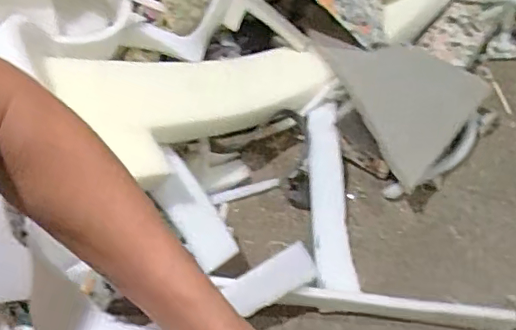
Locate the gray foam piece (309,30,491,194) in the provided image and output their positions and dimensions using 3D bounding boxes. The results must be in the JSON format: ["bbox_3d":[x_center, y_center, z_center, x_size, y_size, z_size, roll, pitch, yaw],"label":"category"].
[{"bbox_3d":[0.206,-0.106,0.750,0.172,0.025,0.251,-21,60,-6],"label":"gray foam piece"}]

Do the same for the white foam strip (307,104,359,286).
[{"bbox_3d":[0.089,0.030,0.706,0.041,0.025,0.259,-4,60,4],"label":"white foam strip"}]

